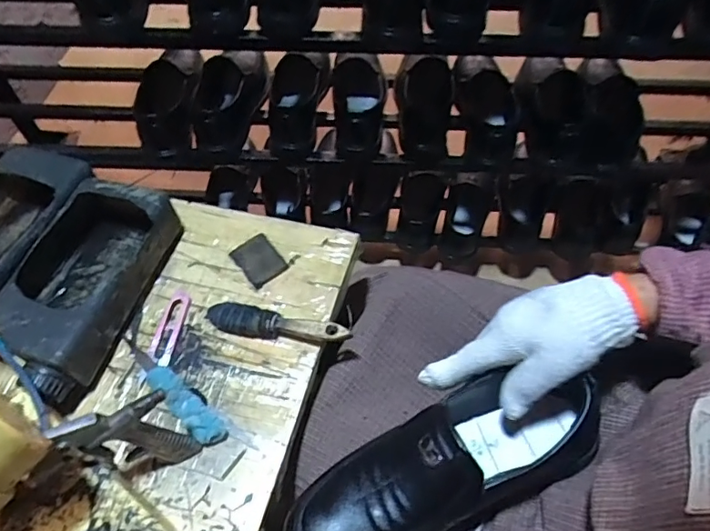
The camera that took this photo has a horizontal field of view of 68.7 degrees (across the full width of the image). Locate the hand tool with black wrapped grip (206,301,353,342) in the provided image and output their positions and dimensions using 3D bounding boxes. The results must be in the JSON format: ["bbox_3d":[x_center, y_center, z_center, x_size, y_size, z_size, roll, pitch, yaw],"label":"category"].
[{"bbox_3d":[-0.077,0.056,0.506,0.146,0.030,0.033,13,57,8],"label":"hand tool with black wrapped grip"}]

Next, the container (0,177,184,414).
[{"bbox_3d":[-0.279,0.015,0.517,0.124,0.058,0.224,12,57,7],"label":"container"}]

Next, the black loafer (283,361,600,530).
[{"bbox_3d":[0.064,0.156,0.404,0.250,0.082,0.088,-24,60,-17],"label":"black loafer"}]

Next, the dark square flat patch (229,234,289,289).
[{"bbox_3d":[-0.102,-0.007,0.559,0.043,0.008,0.055,-35,63,-21],"label":"dark square flat patch"}]

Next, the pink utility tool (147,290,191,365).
[{"bbox_3d":[-0.185,0.060,0.519,0.024,0.008,0.084,5,56,3],"label":"pink utility tool"}]

